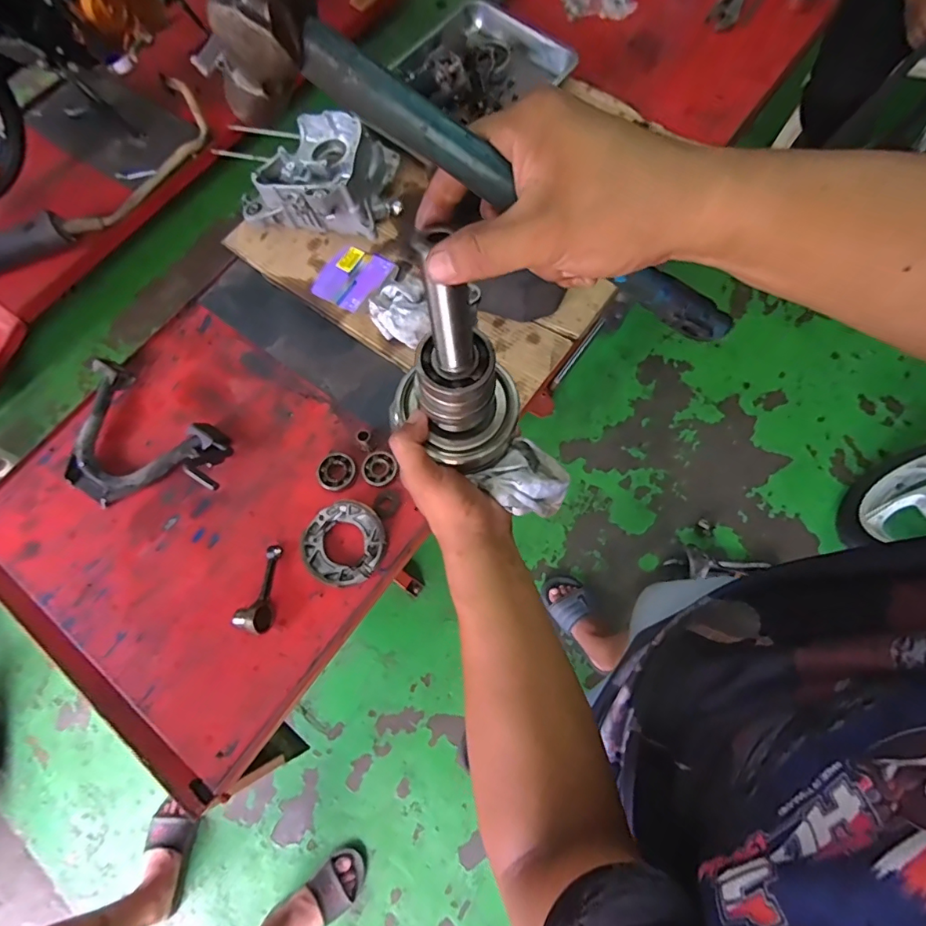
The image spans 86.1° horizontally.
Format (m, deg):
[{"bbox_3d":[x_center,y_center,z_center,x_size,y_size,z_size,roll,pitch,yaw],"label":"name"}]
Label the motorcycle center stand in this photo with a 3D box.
[{"bbox_3d":[-0.509,-0.018,0.769,0.293,0.074,0.193,31,76,12],"label":"motorcycle center stand"}]

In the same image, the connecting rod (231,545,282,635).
[{"bbox_3d":[-0.289,0.178,0.712,0.051,0.027,0.123,6,60,4],"label":"connecting rod"}]

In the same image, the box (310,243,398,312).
[{"bbox_3d":[-0.194,-0.326,0.876,0.109,0.019,0.118,28,75,11],"label":"box"}]

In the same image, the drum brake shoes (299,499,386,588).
[{"bbox_3d":[-0.173,0.116,0.722,0.114,0.018,0.118,23,74,10],"label":"drum brake shoes"}]

